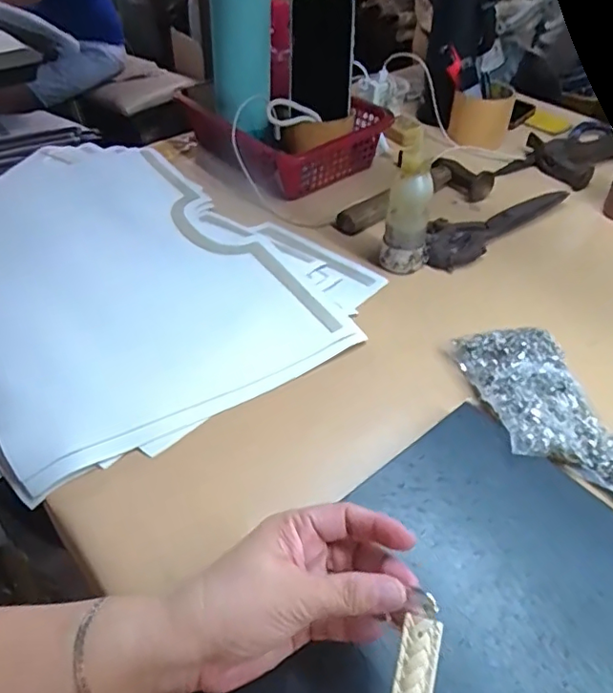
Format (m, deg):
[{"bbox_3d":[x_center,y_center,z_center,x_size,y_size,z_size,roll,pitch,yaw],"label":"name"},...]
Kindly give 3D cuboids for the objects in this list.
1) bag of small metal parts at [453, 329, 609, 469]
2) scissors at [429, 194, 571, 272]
[{"bbox_3d":[0.181,0.034,0.448,0.080,0.029,0.131,-6,45,-6],"label":"bag of small metal parts"},{"bbox_3d":[0.217,-0.148,0.655,0.233,0.020,0.071,-33,54,-28],"label":"scissors"}]

